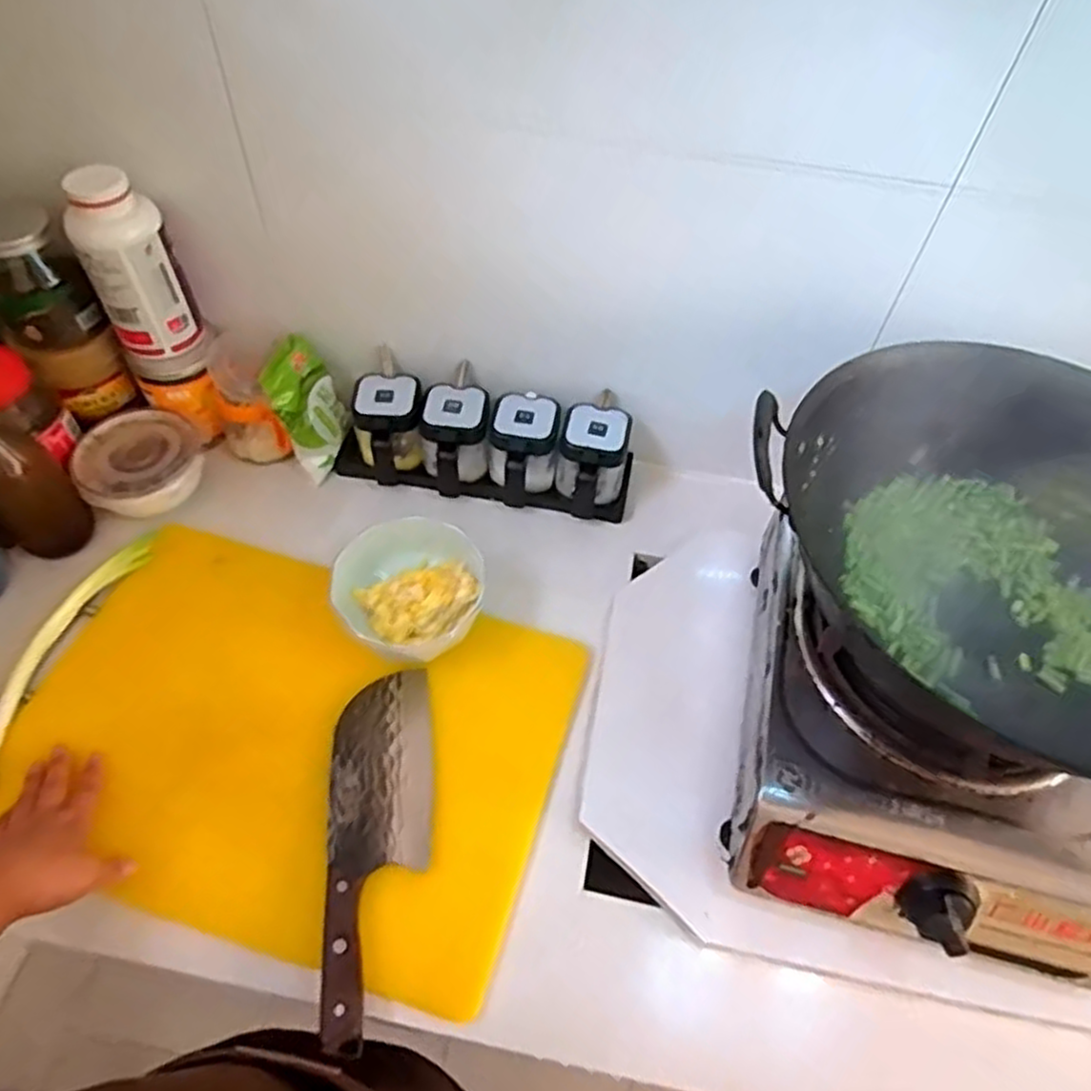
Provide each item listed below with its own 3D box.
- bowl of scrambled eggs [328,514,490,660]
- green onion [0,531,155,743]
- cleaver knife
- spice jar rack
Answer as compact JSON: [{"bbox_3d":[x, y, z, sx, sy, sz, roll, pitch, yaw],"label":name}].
[{"bbox_3d":[-0.120,0.044,0.731,0.133,0.081,0.128,2,54,-2],"label":"bowl of scrambled eggs"},{"bbox_3d":[-0.455,0.101,0.701,0.052,0.027,0.279,13,55,6],"label":"green onion"},{"bbox_3d":[-0.135,0.237,0.618,0.084,0.026,0.289,-3,55,-6],"label":"cleaver knife"},{"bbox_3d":[-0.067,-0.111,0.842,0.325,0.091,0.117,11,55,5],"label":"spice jar rack"}]

